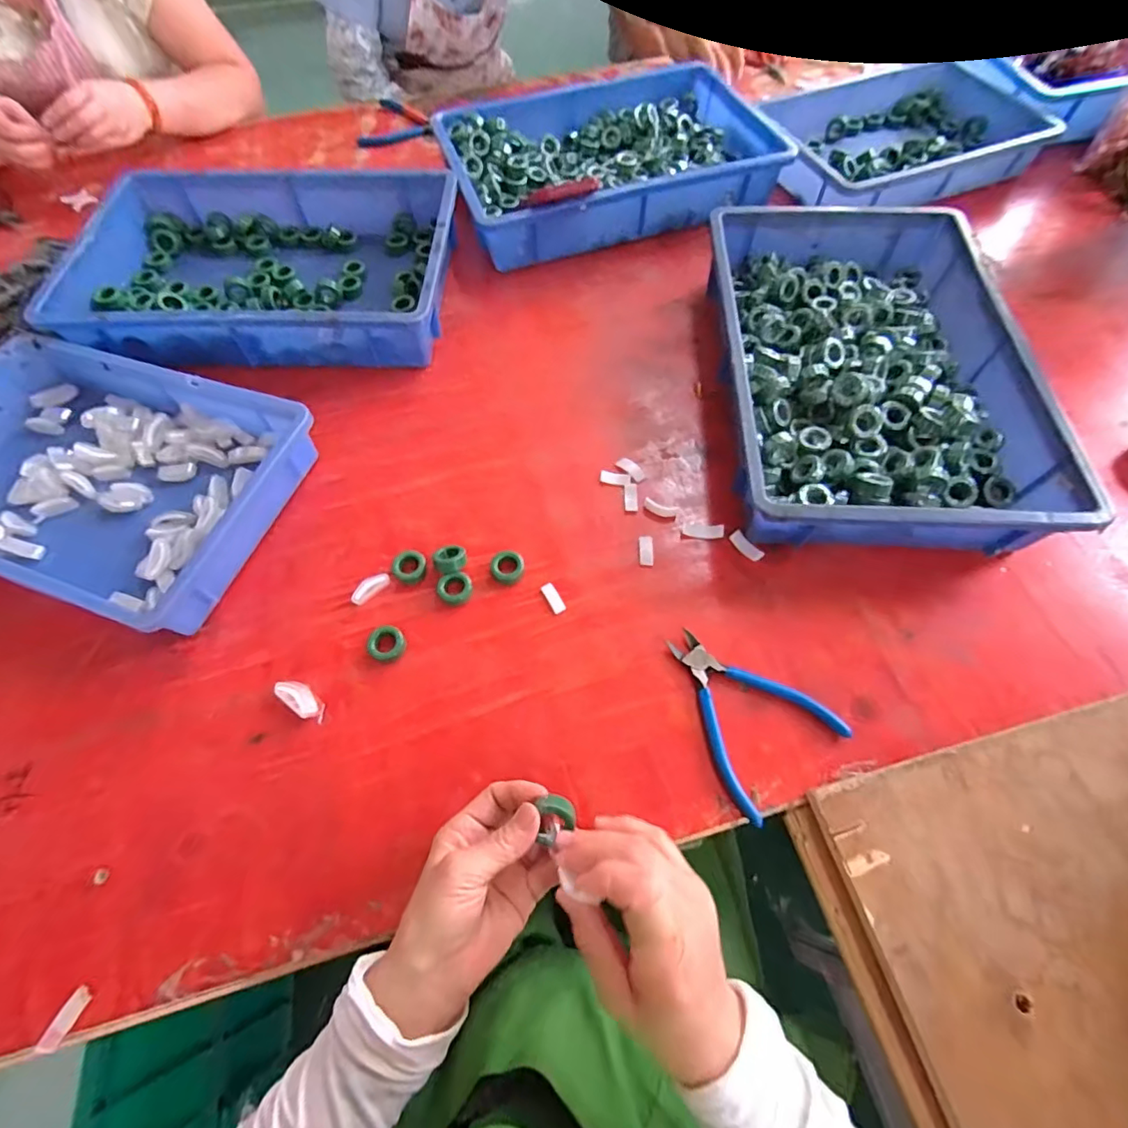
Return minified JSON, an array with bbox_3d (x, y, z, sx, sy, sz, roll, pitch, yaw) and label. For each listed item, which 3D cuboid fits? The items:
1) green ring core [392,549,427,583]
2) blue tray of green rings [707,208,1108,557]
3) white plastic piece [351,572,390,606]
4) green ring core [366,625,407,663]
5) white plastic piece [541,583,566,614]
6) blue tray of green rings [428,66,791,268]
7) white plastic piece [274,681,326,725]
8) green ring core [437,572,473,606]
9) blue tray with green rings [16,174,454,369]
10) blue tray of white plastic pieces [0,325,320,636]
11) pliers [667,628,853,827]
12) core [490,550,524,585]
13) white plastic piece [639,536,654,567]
[{"bbox_3d":[-0.143,0.003,0.500,0.030,0.011,0.031,0,62,0],"label":"green ring core"},{"bbox_3d":[0.308,-0.210,0.566,0.282,0.083,0.429,2,62,2],"label":"blue tray of green rings"},{"bbox_3d":[-0.177,0.022,0.491,0.037,0.010,0.014,-40,68,-19],"label":"white plastic piece"},{"bbox_3d":[-0.154,0.070,0.466,0.030,0.012,0.031,0,62,0],"label":"green ring core"},{"bbox_3d":[-0.010,0.031,0.490,0.012,0.004,0.031,-28,65,-14],"label":"white plastic piece"},{"bbox_3d":[0.059,-0.576,0.768,0.439,0.076,0.304,-16,63,-8],"label":"blue tray of green rings"},{"bbox_3d":[-0.218,0.113,0.445,0.047,0.011,0.020,32,67,17],"label":"white plastic piece"},{"bbox_3d":[-0.099,0.022,0.486,0.030,0.015,0.026,-28,65,-14],"label":"green ring core"},{"bbox_3d":[-0.354,-0.367,0.660,0.432,0.072,0.294,1,62,1],"label":"blue tray with green rings"},{"bbox_3d":[-0.456,-0.090,0.523,0.362,0.061,0.237,16,63,9],"label":"blue tray of white plastic pieces"},{"bbox_3d":[0.143,0.114,0.439,0.108,0.008,0.142,-33,66,-16],"label":"pliers"},{"bbox_3d":[-0.052,0.003,0.498,0.030,0.013,0.029,0,62,0],"label":"core"},{"bbox_3d":[0.078,-0.014,0.510,0.014,0.004,0.033,2,62,2],"label":"white plastic piece"}]

